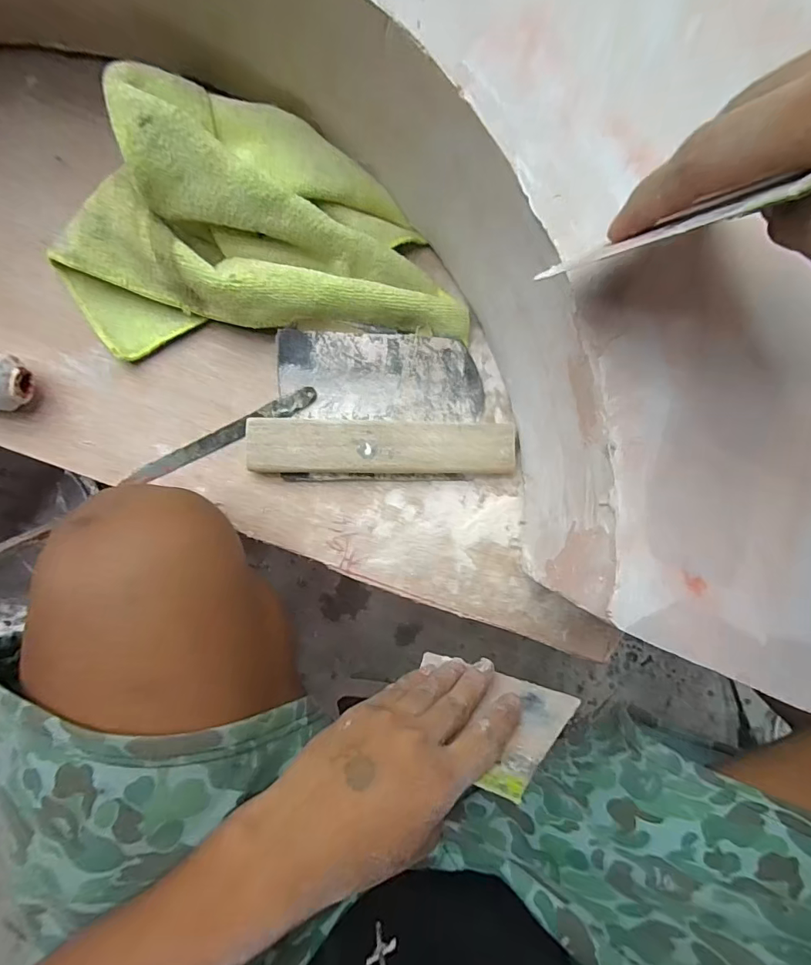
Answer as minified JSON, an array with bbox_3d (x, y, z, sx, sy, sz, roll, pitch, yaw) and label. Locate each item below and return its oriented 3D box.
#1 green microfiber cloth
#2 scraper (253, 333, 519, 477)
[{"bbox_3d":[-0.092,-0.172,0.315,0.259,0.075,0.142,-7,91,-9],"label":"green microfiber cloth"},{"bbox_3d":[-0.015,-0.055,0.357,0.189,0.019,0.105,-1,90,-9],"label":"scraper"}]

